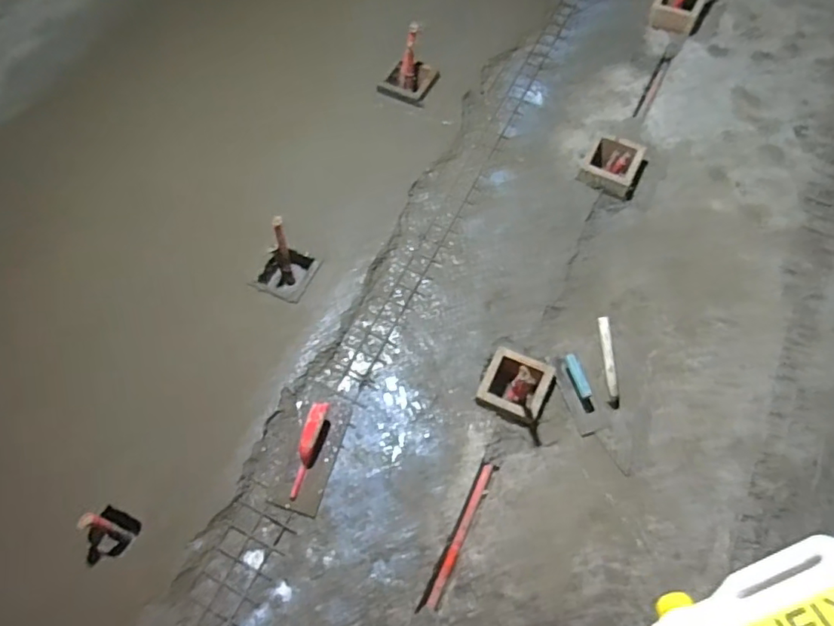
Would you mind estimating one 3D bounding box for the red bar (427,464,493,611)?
[{"bbox_3d":[0.107,0.532,1.318,0.026,0.027,0.344,23,68,11],"label":"red bar"}]

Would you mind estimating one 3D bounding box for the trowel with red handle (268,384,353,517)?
[{"bbox_3d":[-0.260,0.324,1.325,0.130,0.076,0.300,17,68,7],"label":"trowel with red handle"}]

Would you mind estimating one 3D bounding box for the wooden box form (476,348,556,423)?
[{"bbox_3d":[0.255,0.186,1.388,0.169,0.046,0.163,25,69,12],"label":"wooden box form"}]

